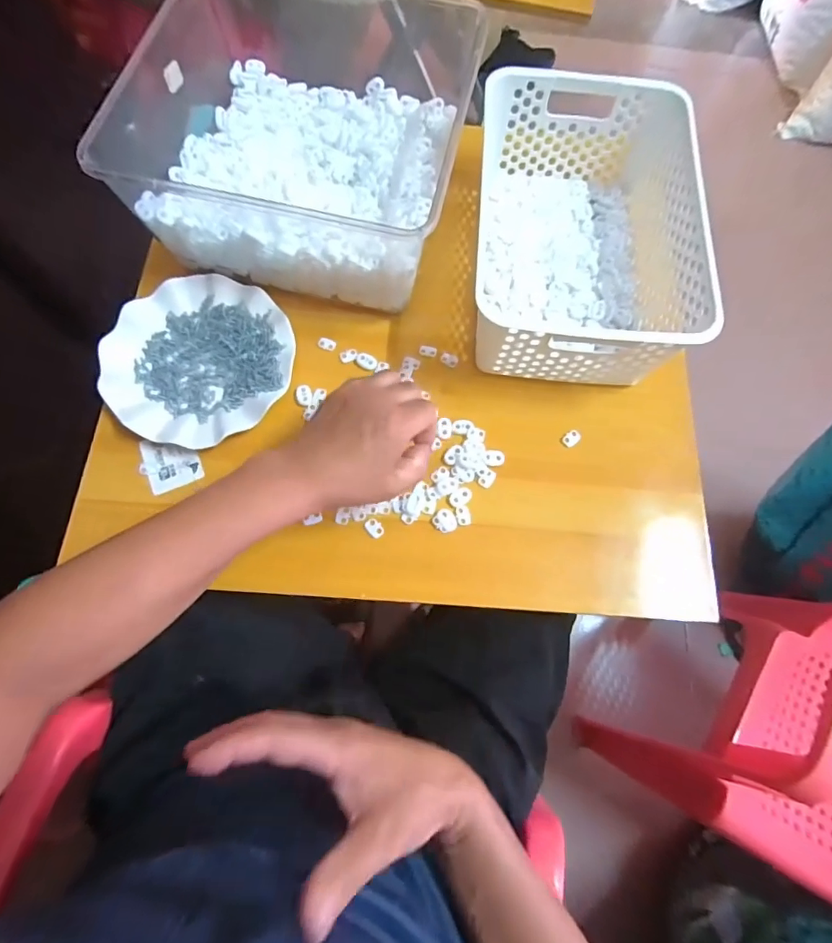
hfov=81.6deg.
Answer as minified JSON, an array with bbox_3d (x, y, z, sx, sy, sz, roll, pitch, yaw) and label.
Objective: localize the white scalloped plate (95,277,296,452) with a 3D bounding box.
[{"bbox_3d":[-0.217,-0.112,0.485,0.176,0.027,0.177,1,68,-2],"label":"white scalloped plate"}]

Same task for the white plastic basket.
[{"bbox_3d":[0.165,-0.239,0.499,0.201,0.128,0.302,4,68,-1],"label":"white plastic basket"}]

